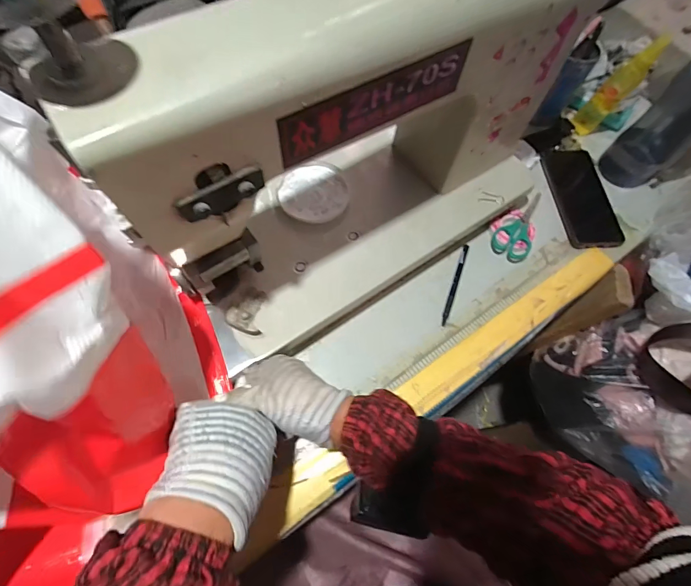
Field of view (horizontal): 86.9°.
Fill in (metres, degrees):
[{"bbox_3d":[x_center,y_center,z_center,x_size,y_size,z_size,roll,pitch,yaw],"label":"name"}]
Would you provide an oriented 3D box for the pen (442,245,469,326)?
[{"bbox_3d":[0.144,-0.014,0.481,0.011,0.008,0.122,20,66,6],"label":"pen"}]

